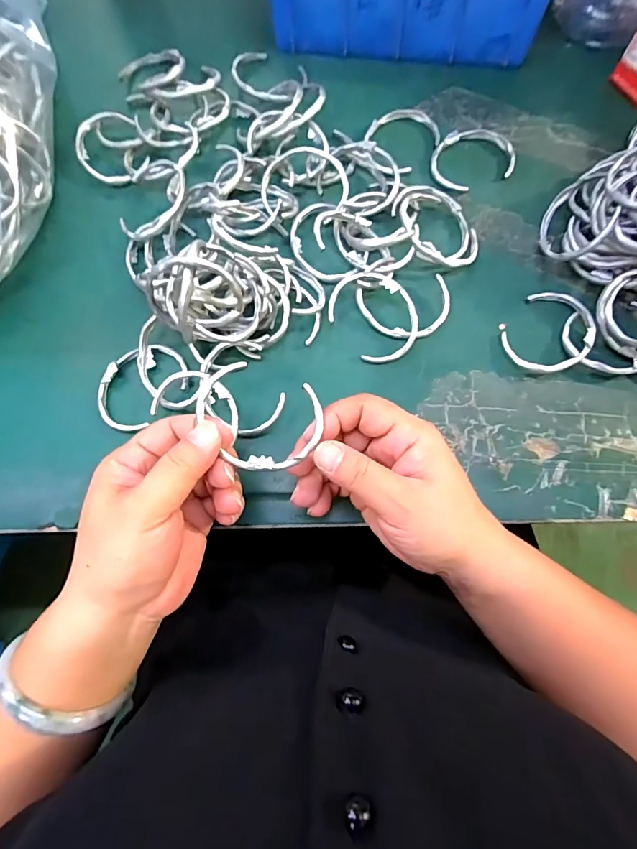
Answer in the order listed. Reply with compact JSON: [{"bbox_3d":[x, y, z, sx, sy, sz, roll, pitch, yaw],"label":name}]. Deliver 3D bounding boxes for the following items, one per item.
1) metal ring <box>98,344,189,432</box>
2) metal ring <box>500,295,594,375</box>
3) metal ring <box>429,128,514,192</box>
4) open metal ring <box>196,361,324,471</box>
[{"bbox_3d":[-0.127,-0.029,0.306,0.067,0.008,0.052,-42,78,-10],"label":"metal ring"},{"bbox_3d":[0.165,-0.065,0.305,0.052,0.014,0.065,37,78,11],"label":"metal ring"},{"bbox_3d":[0.124,-0.217,0.352,0.067,0.007,0.052,-22,75,-5],"label":"metal ring"},{"bbox_3d":[-0.033,-0.003,0.234,0.067,0.015,0.053,18,75,6],"label":"open metal ring"}]

